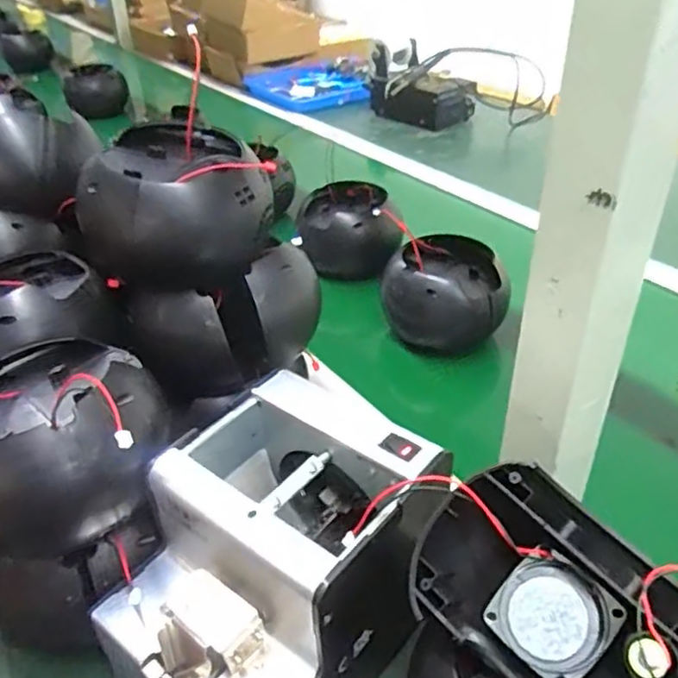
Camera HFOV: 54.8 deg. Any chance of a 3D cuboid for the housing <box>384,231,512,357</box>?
[{"bbox_3d":[0.112,-0.049,0.698,0.115,0.094,0.107,2,36,6],"label":"housing"}]

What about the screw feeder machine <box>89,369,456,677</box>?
[{"bbox_3d":[-0.038,0.138,0.380,0.147,0.143,0.168,27,45,34],"label":"screw feeder machine"}]

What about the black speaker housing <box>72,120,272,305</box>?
[{"bbox_3d":[-0.115,-0.091,0.476,0.116,0.088,0.127,-28,43,-31],"label":"black speaker housing"}]

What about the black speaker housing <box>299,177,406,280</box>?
[{"bbox_3d":[0.022,-0.141,0.836,0.122,0.101,0.109,4,37,8],"label":"black speaker housing"}]

